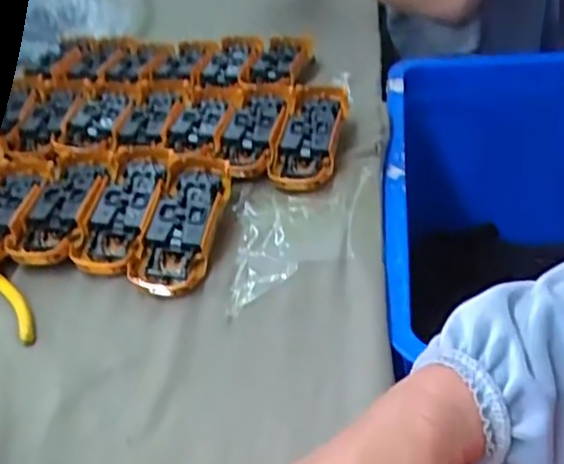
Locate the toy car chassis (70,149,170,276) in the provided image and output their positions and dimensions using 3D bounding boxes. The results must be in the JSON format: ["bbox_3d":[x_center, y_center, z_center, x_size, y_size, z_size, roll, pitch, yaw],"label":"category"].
[{"bbox_3d":[-0.133,-0.020,0.553,0.057,0.021,0.134,4,52,11],"label":"toy car chassis"}]

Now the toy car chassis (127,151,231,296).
[{"bbox_3d":[-0.080,-0.009,0.529,0.057,0.018,0.132,5,56,11],"label":"toy car chassis"}]

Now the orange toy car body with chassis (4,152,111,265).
[{"bbox_3d":[-0.187,-0.021,0.567,0.059,0.030,0.131,4,39,10],"label":"orange toy car body with chassis"}]

